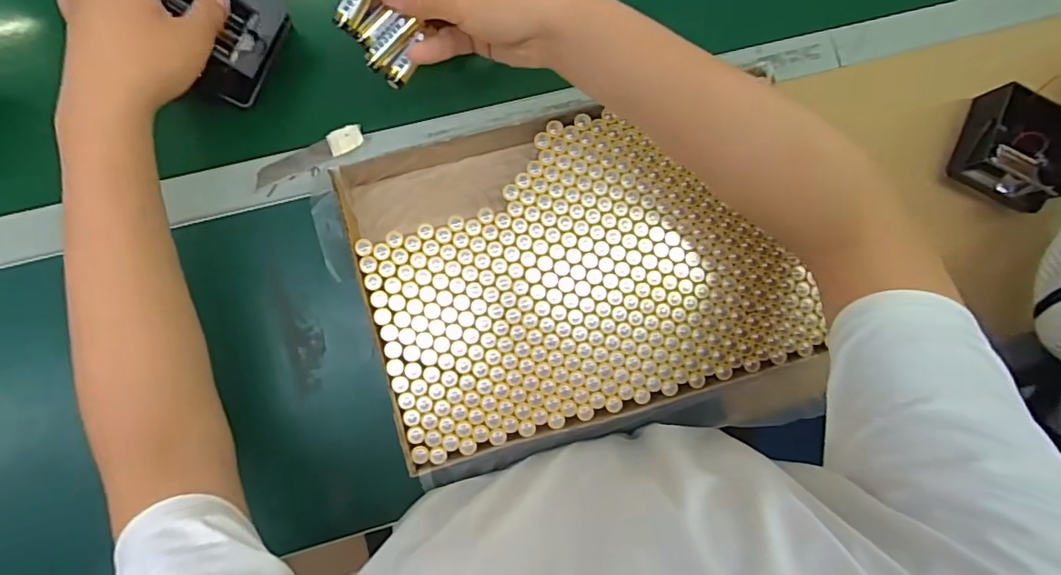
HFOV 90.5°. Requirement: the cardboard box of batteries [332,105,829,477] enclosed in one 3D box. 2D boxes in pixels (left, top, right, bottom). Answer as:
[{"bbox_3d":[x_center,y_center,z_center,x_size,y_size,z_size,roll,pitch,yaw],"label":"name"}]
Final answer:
[{"bbox_3d":[0.048,-0.004,0.452,0.353,0.050,0.288,-13,89,-6],"label":"cardboard box of batteries"}]

